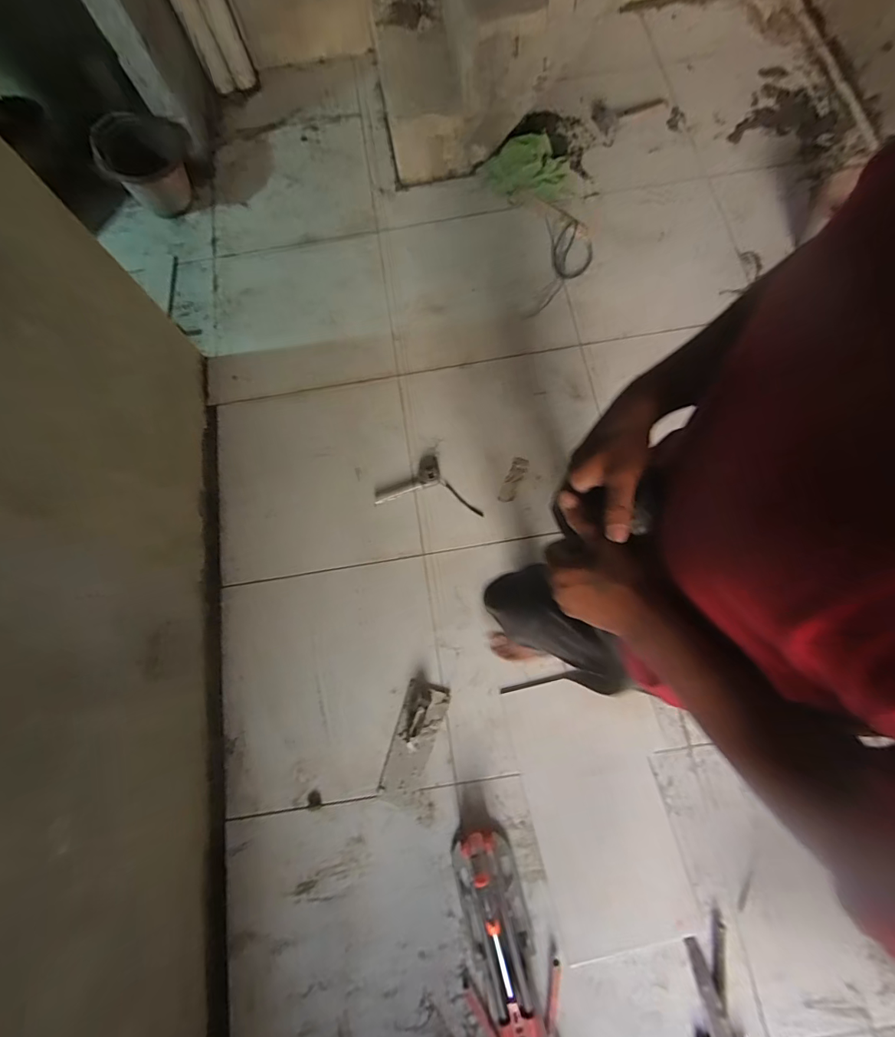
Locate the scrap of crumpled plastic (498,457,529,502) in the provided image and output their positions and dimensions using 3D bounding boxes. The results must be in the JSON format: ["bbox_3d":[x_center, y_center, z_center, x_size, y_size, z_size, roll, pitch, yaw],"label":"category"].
[{"bbox_3d":[0.205,-0.120,1.379,0.051,0.005,0.151,22,77,8],"label":"scrap of crumpled plastic"}]

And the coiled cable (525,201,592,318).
[{"bbox_3d":[0.405,-0.910,1.563,0.190,0.036,0.481,15,76,6],"label":"coiled cable"}]

